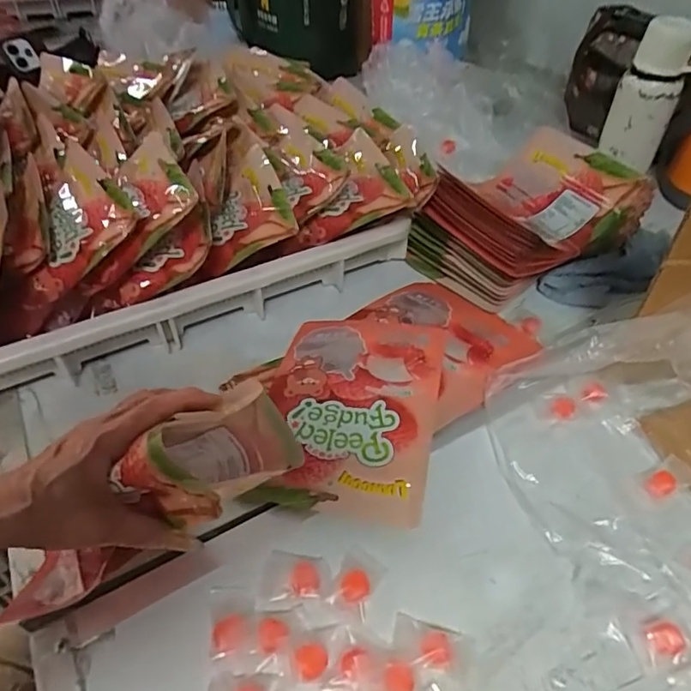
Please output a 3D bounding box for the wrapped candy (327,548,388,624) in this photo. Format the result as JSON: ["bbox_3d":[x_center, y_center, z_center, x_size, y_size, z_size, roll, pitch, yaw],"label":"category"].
[{"bbox_3d":[0.007,0.171,0.386,0.031,0.012,0.049,19,50,17],"label":"wrapped candy"}]

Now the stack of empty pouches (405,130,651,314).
[{"bbox_3d":[0.210,-0.154,0.624,0.214,0.099,0.160,-28,53,-24],"label":"stack of empty pouches"}]

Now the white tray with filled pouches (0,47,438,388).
[{"bbox_3d":[-0.258,-0.193,0.645,0.654,0.143,0.442,-21,50,-19],"label":"white tray with filled pouches"}]

